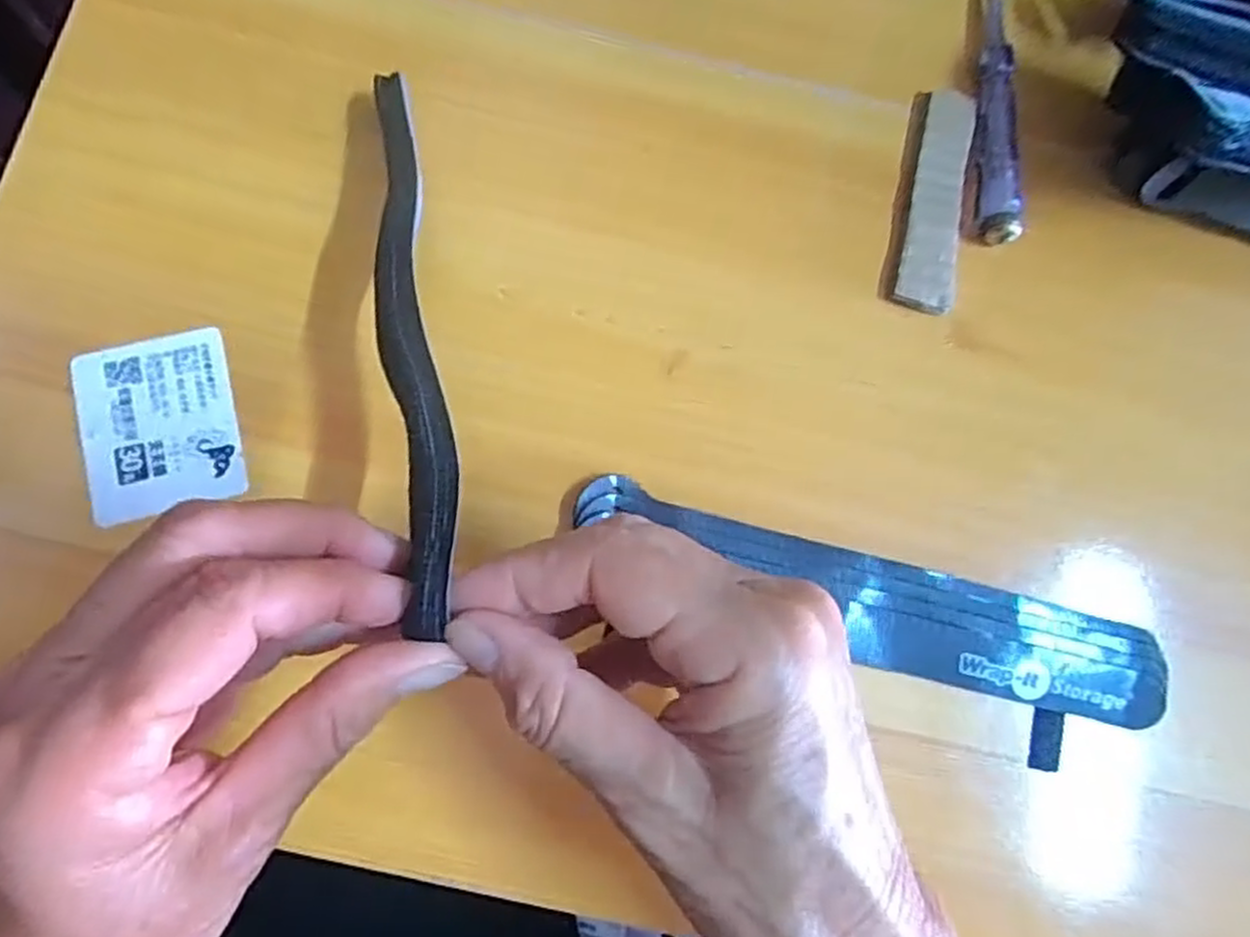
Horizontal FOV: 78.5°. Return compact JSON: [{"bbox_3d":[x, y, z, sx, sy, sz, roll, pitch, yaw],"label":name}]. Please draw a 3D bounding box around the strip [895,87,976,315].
[{"bbox_3d":[0.114,-0.099,0.279,0.019,0.006,0.085,13,80,-2],"label":"strip"}]

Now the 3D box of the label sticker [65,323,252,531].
[{"bbox_3d":[-0.156,-0.015,0.255,0.049,0.004,0.061,-15,82,-6],"label":"label sticker"}]

